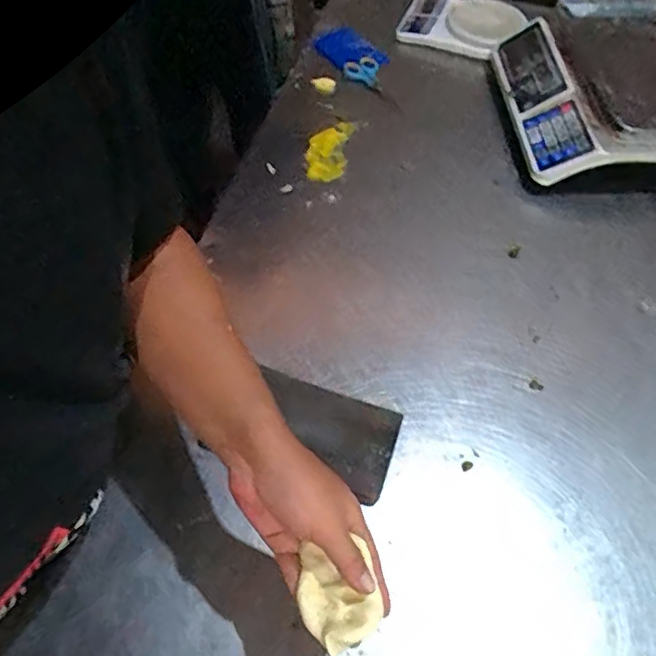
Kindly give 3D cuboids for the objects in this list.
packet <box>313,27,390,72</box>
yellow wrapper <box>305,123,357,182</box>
[{"bbox_3d":[0.040,-0.490,1.033,0.115,0.017,0.087,42,76,18],"label":"packet"},{"bbox_3d":[0.002,-0.274,0.892,0.061,0.024,0.121,10,56,2],"label":"yellow wrapper"}]

